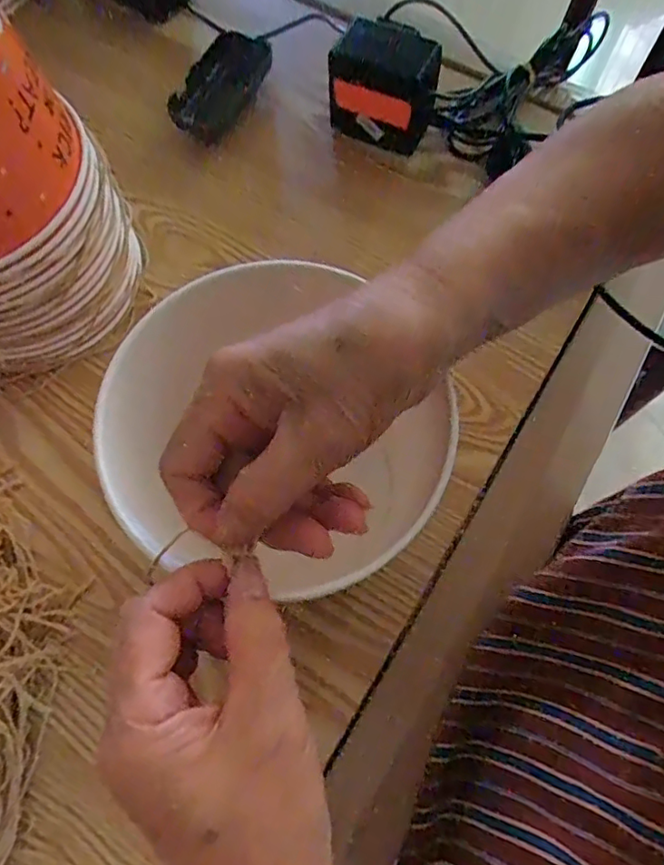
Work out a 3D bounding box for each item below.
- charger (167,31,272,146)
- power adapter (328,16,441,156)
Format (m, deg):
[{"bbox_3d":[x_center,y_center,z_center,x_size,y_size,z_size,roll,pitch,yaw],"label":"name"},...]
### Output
[{"bbox_3d":[-0.095,-0.302,0.498,0.051,0.030,0.105,28,71,10],"label":"charger"},{"bbox_3d":[0.041,-0.276,0.463,0.085,0.076,0.048,22,71,8],"label":"power adapter"}]

